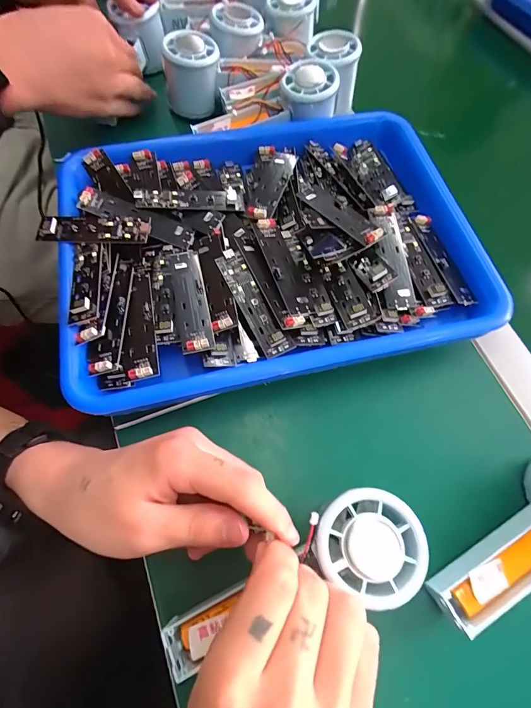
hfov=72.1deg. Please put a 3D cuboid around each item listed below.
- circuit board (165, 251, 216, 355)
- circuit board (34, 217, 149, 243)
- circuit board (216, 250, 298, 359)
[{"bbox_3d":[-0.058,-0.044,0.277,0.026,0.009,0.094,-12,66,-8],"label":"circuit board"},{"bbox_3d":[-0.136,-0.099,0.288,0.089,0.011,0.023,5,80,7],"label":"circuit board"},{"bbox_3d":[-0.009,-0.041,0.273,0.021,0.008,0.090,-26,69,-14],"label":"circuit board"}]

